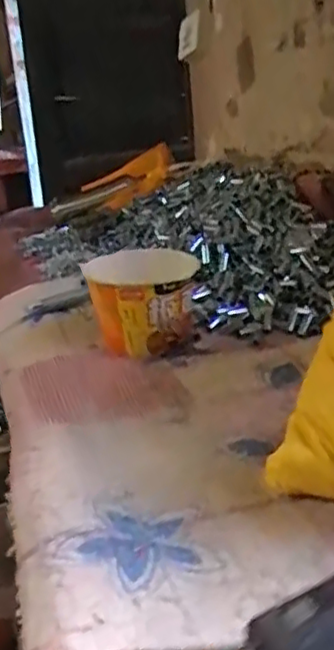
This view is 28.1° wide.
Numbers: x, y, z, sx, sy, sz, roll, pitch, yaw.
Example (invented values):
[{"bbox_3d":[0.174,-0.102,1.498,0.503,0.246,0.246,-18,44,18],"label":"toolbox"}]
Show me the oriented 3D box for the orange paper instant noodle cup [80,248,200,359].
[{"bbox_3d":[-0.031,-0.024,0.871,0.125,0.118,0.124,-5,18,2],"label":"orange paper instant noodle cup"}]

